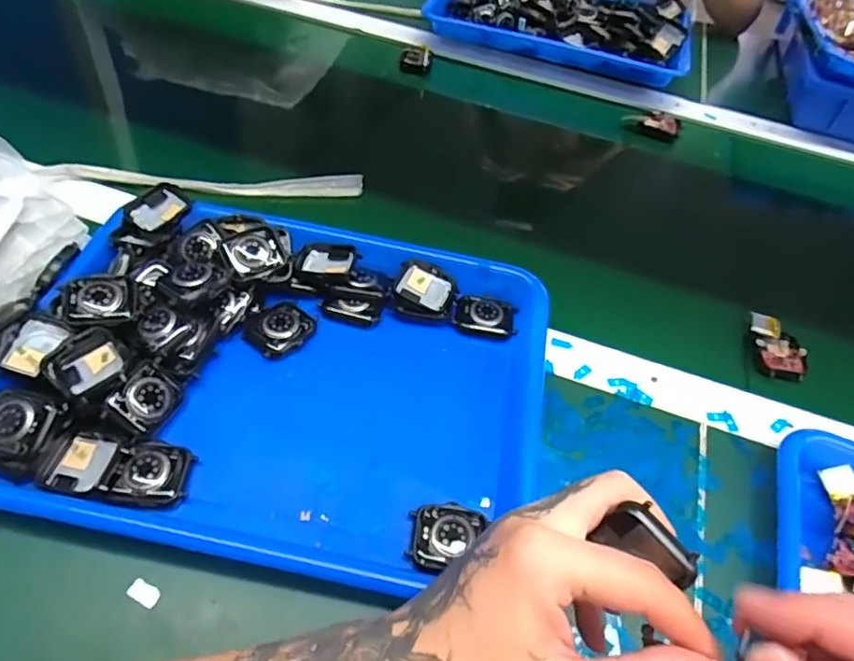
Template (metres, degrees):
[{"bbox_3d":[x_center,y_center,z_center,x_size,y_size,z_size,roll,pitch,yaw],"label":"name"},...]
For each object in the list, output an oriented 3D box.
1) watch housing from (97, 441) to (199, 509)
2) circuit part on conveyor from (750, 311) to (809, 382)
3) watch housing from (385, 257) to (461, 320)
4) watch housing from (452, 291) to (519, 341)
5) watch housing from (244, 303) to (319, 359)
[{"bbox_3d":[-0.158,0.083,0.334,0.038,0.018,0.037,12,51,2],"label":"watch housing"},{"bbox_3d":[0.280,0.013,0.459,0.036,0.012,0.055,9,51,0],"label":"circuit part on conveyor"},{"bbox_3d":[-0.002,-0.029,0.442,0.048,0.007,0.048,24,67,1],"label":"watch housing"},{"bbox_3d":[0.045,-0.011,0.440,0.047,0.009,0.033,11,51,1],"label":"watch housing"},{"bbox_3d":[-0.104,-0.002,0.412,0.039,0.012,0.043,33,54,18],"label":"watch housing"}]

